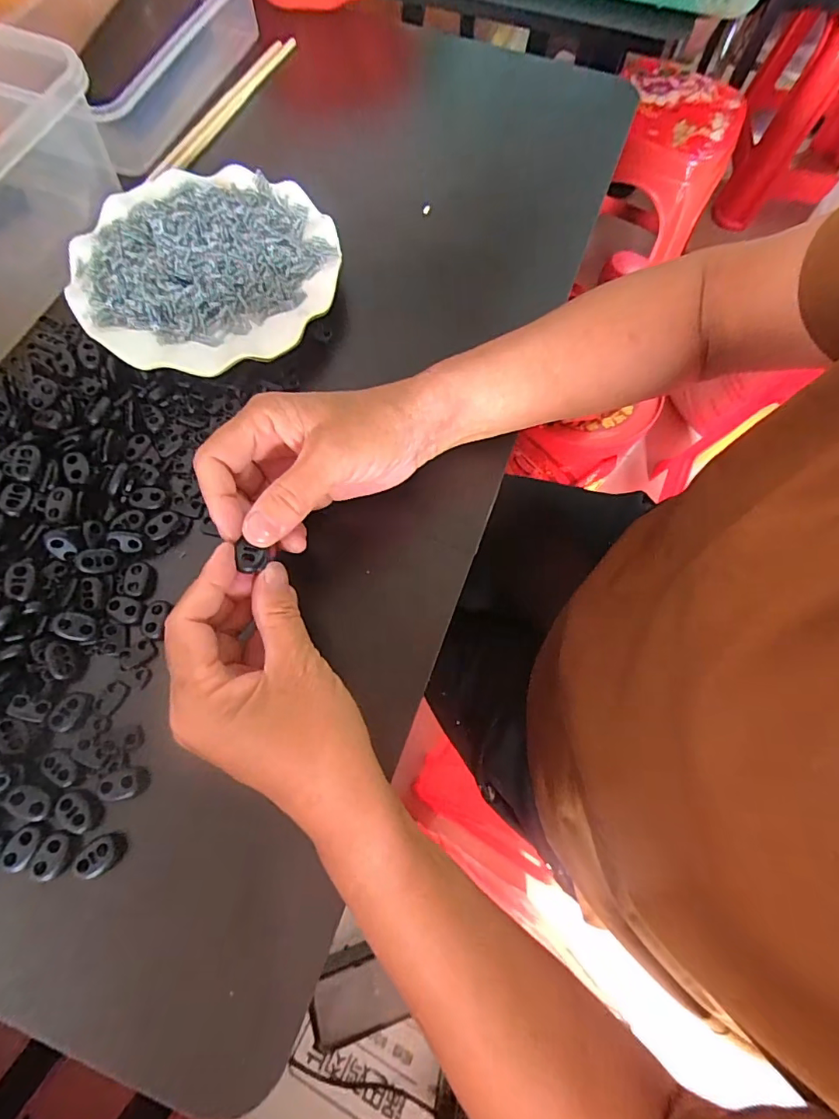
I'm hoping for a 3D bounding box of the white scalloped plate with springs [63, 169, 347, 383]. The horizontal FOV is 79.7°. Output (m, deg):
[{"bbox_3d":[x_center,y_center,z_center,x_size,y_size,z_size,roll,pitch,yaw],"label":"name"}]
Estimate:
[{"bbox_3d":[-0.152,-0.211,0.361,0.181,0.020,0.177,1,71,-2],"label":"white scalloped plate with springs"}]

